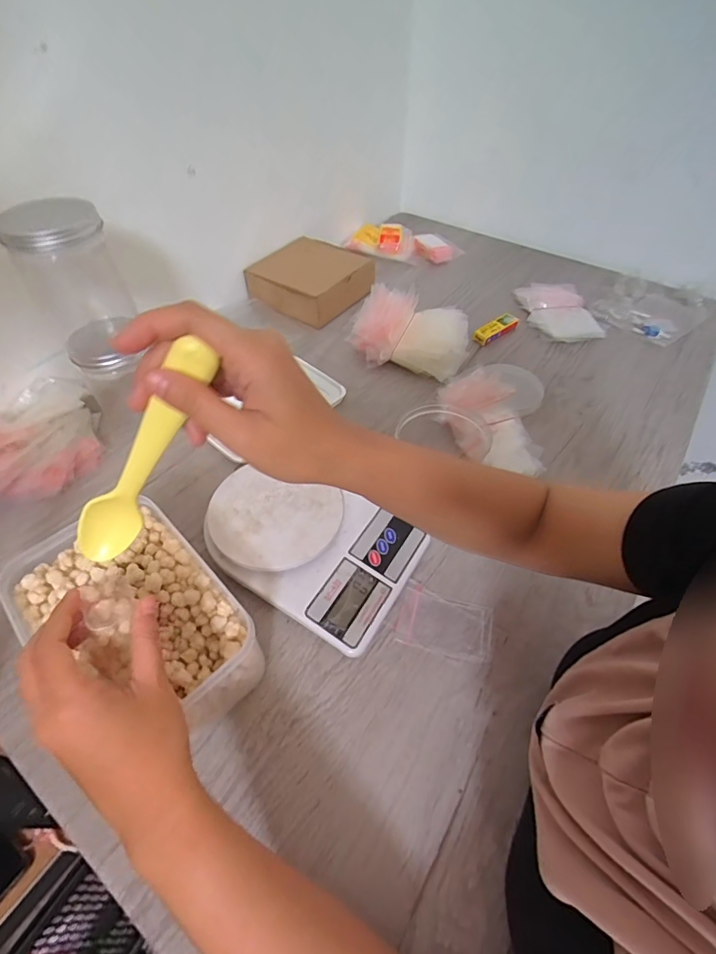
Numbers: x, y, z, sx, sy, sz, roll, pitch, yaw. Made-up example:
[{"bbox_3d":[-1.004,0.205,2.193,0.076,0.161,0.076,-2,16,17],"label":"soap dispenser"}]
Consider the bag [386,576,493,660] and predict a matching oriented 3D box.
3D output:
[{"bbox_3d":[0.078,0.135,0.409,0.092,0.006,0.059,18,50,12],"label":"bag"}]

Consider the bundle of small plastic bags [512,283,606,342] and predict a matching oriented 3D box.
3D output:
[{"bbox_3d":[0.341,-0.280,0.741,0.120,0.032,0.145,-7,51,-6],"label":"bundle of small plastic bags"}]

